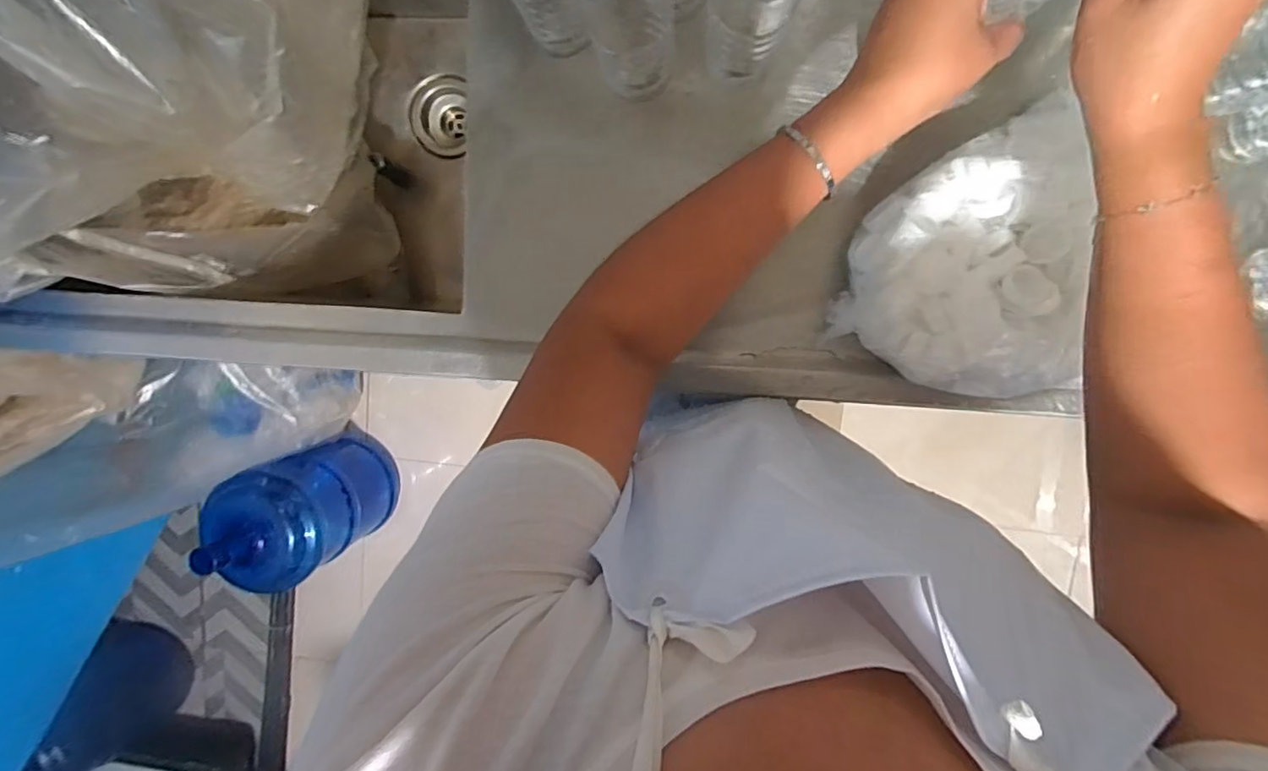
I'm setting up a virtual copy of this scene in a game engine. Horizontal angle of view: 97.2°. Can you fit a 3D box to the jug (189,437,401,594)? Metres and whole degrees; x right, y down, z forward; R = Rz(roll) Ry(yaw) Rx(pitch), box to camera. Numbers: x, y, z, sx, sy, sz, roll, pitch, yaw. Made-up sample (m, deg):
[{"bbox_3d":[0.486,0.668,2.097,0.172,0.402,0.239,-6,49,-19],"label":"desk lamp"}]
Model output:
[{"bbox_3d":[-0.732,0.277,1.266,0.251,0.412,0.248,1,97,5],"label":"jug"}]

